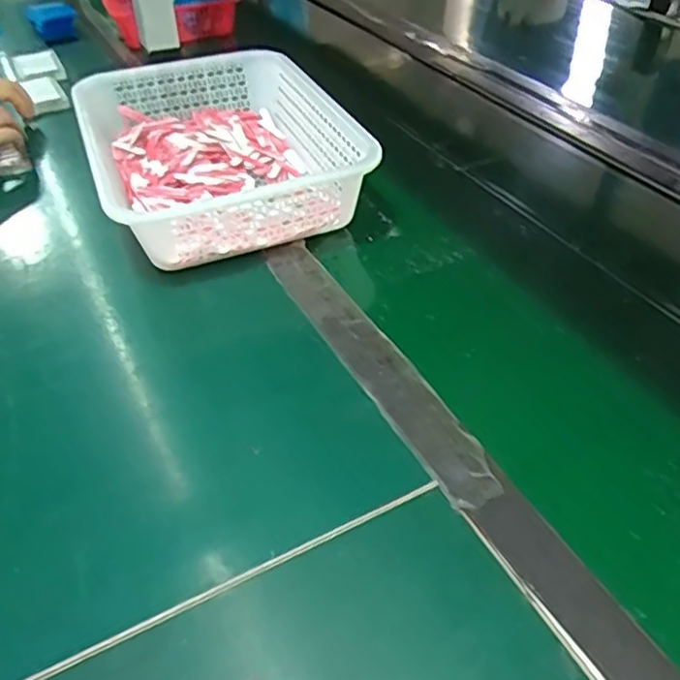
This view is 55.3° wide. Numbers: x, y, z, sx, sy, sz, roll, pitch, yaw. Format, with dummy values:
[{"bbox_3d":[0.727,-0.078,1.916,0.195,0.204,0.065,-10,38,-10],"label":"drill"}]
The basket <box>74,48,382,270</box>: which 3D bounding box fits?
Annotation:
[{"bbox_3d":[-0.131,-0.210,0.717,0.256,0.084,0.342,-16,44,-16],"label":"basket"}]

